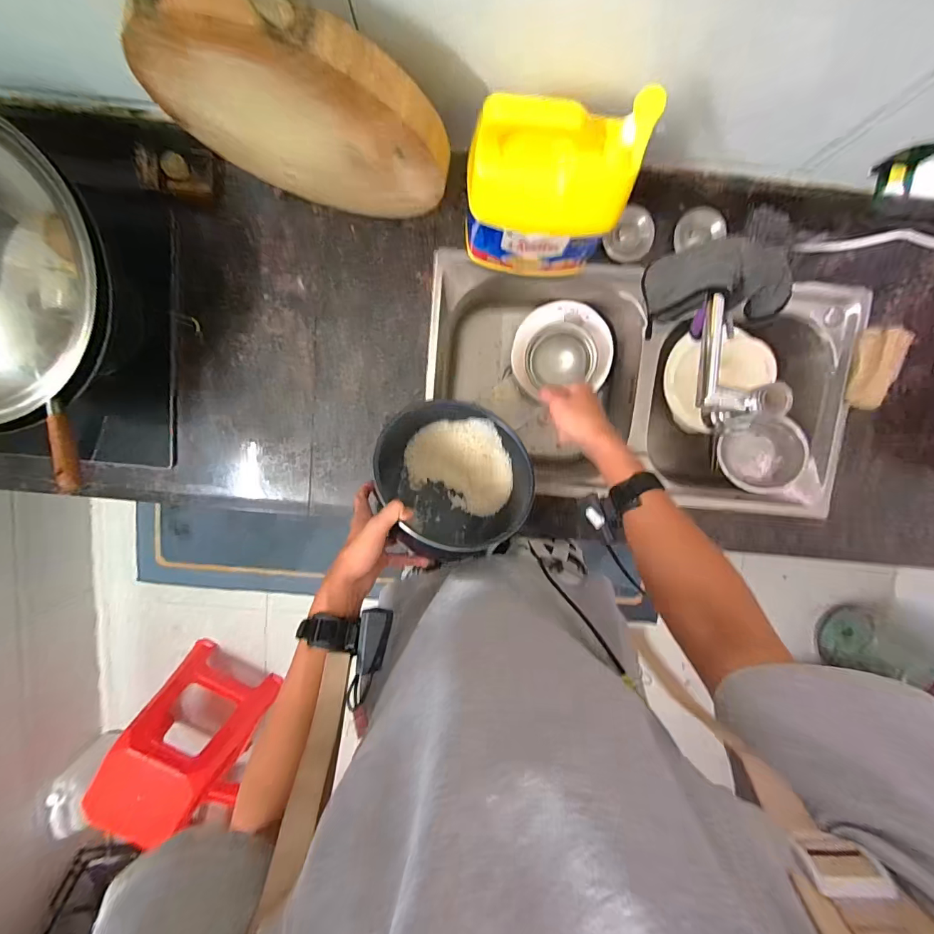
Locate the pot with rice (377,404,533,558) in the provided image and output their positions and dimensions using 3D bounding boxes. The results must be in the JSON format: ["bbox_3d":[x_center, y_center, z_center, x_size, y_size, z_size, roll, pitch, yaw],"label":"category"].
[{"bbox_3d":[-0.018,0.014,0.641,0.215,0.146,0.204,0,98,-1],"label":"pot with rice"}]

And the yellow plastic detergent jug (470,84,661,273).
[{"bbox_3d":[0.096,-0.336,0.543,0.185,0.280,0.095,-2,98,-1],"label":"yellow plastic detergent jug"}]

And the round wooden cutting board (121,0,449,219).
[{"bbox_3d":[-0.188,-0.407,0.508,0.328,0.329,0.044,15,97,-3],"label":"round wooden cutting board"}]

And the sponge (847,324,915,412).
[{"bbox_3d":[0.724,-0.174,0.759,0.064,0.033,0.137,0,111,-1],"label":"sponge"}]

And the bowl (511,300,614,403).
[{"bbox_3d":[0.194,-0.242,0.864,0.200,0.057,0.180,-14,98,1],"label":"bowl"}]

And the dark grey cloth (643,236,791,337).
[{"bbox_3d":[0.320,-0.225,0.538,0.148,0.123,0.067,10,97,-3],"label":"dark grey cloth"}]

